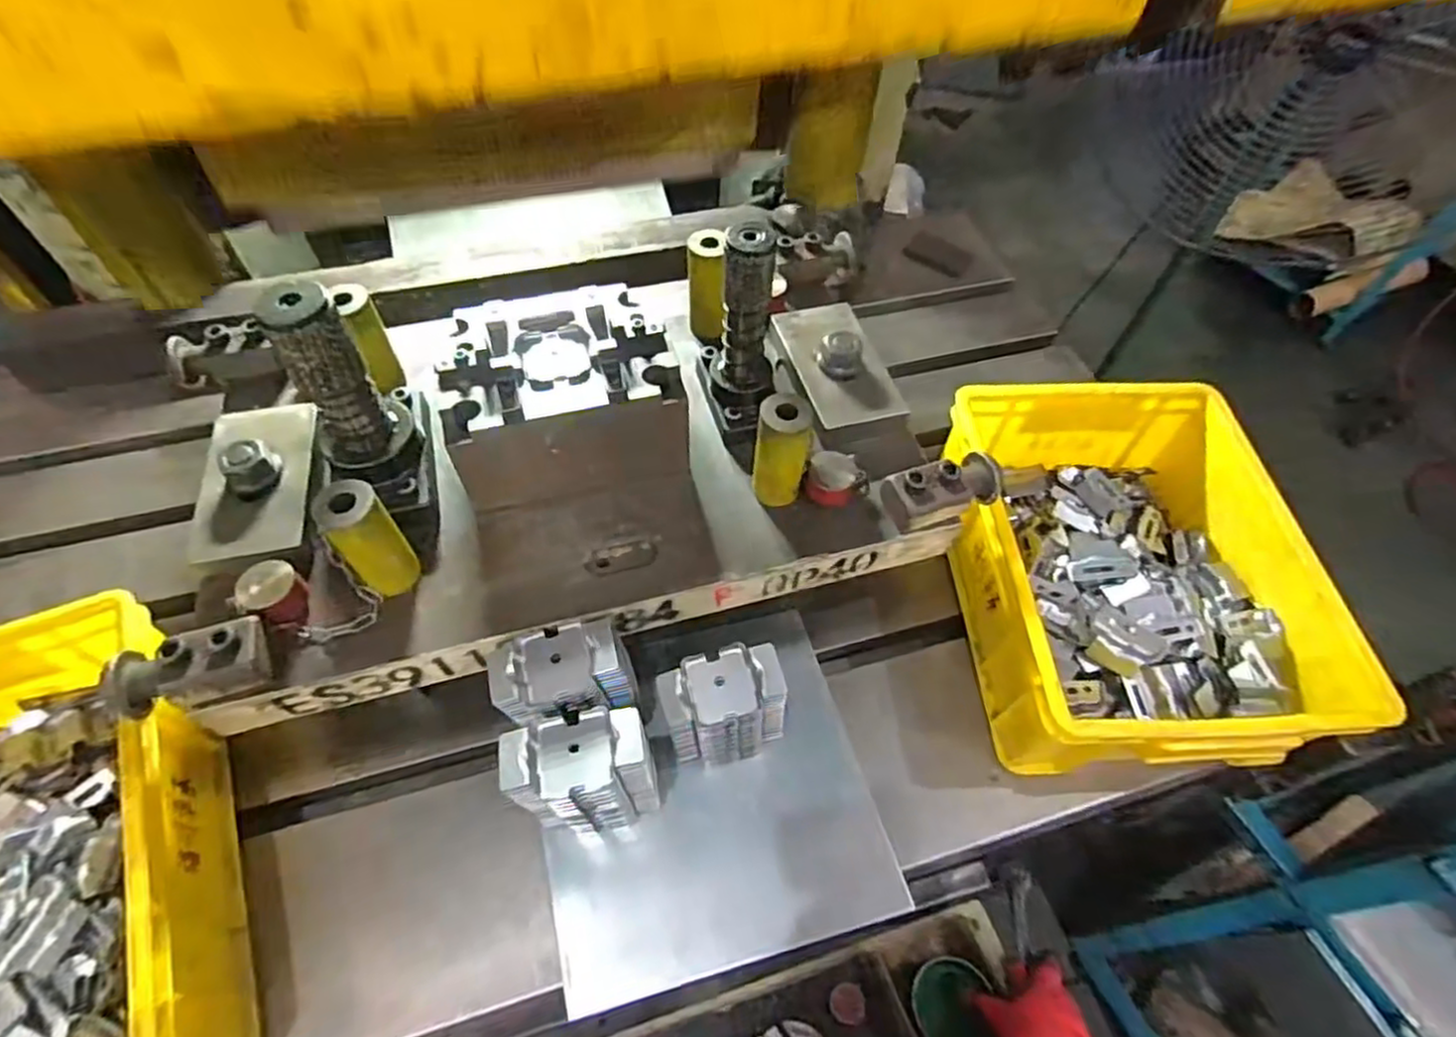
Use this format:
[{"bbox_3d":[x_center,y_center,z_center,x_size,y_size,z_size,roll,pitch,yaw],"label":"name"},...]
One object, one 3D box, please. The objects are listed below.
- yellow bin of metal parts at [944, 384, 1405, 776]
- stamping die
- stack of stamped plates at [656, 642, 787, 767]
[{"bbox_3d":[0.351,0.044,0.636,0.259,0.124,0.329,-2,55,-3],"label":"yellow bin of metal parts"},{"bbox_3d":[-0.125,-0.095,0.560,0.592,0.198,0.321,-14,57,-11],"label":"stamping die"},{"bbox_3d":[-0.004,0.154,0.560,0.092,0.116,0.063,-15,57,-12],"label":"stack of stamped plates"}]

